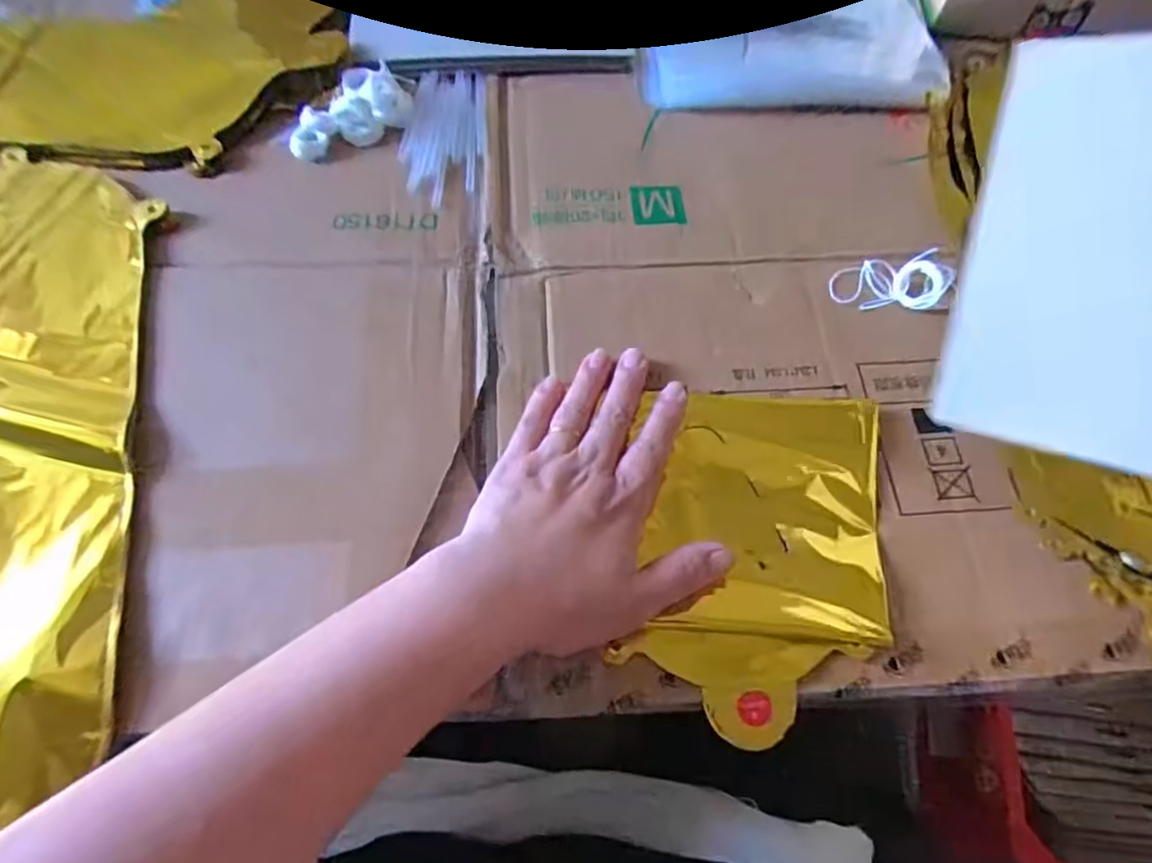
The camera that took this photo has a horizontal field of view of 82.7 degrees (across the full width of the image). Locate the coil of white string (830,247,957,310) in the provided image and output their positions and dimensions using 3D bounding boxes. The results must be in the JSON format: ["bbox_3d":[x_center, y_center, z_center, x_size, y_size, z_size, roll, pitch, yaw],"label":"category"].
[{"bbox_3d":[0.184,-0.087,0.382,0.064,0.005,0.036,-7,71,16],"label":"coil of white string"}]

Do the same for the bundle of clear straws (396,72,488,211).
[{"bbox_3d":[-0.088,-0.204,0.444,0.052,0.009,0.121,3,62,0],"label":"bundle of clear straws"}]

